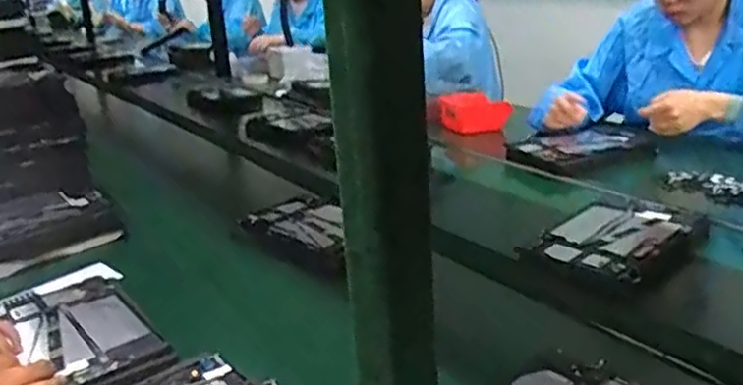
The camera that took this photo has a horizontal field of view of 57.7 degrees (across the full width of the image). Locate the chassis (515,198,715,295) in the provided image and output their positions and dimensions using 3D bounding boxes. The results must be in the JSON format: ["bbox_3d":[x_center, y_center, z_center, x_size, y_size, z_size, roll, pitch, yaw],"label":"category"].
[{"bbox_3d":[0.318,0.069,0.886,0.161,0.029,0.260,16,30,39],"label":"chassis"}]

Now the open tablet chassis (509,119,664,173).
[{"bbox_3d":[0.399,-0.084,1.285,0.265,0.036,0.155,-12,22,-19],"label":"open tablet chassis"}]

